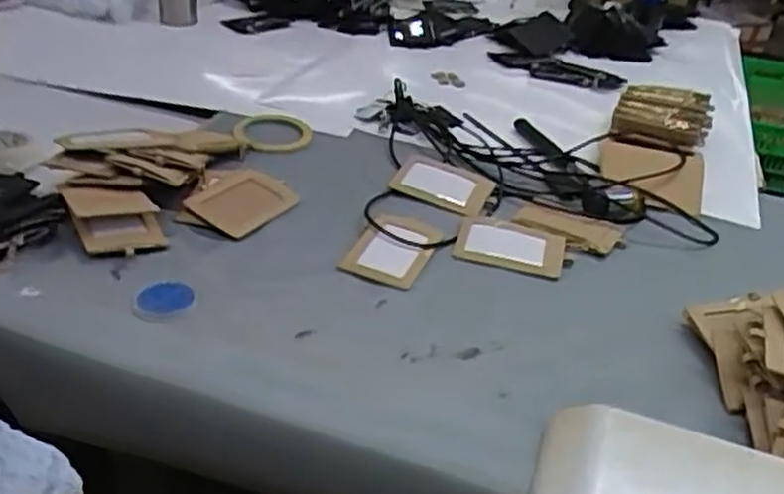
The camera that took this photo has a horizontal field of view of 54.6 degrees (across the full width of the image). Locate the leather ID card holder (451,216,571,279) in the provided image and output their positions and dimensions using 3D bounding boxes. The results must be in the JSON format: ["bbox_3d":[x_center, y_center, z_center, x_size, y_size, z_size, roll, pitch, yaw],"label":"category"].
[{"bbox_3d":[0.125,0.000,0.791,0.116,0.013,0.073,10,34,6],"label":"leather ID card holder"}]

